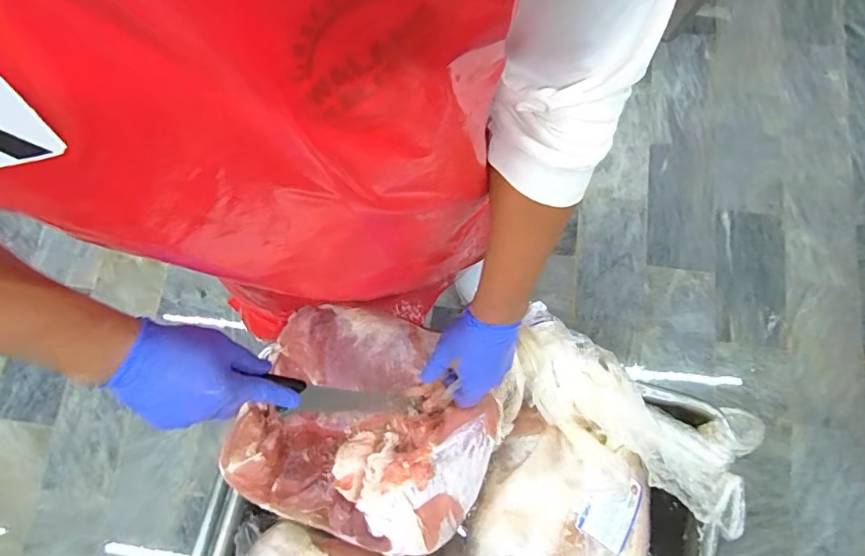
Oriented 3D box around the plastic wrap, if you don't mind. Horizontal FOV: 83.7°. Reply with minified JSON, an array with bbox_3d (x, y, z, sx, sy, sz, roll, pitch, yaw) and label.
[{"bbox_3d":[0.269,0.182,0.667,0.347,0.062,0.149,29,79,7],"label":"plastic wrap"}]

